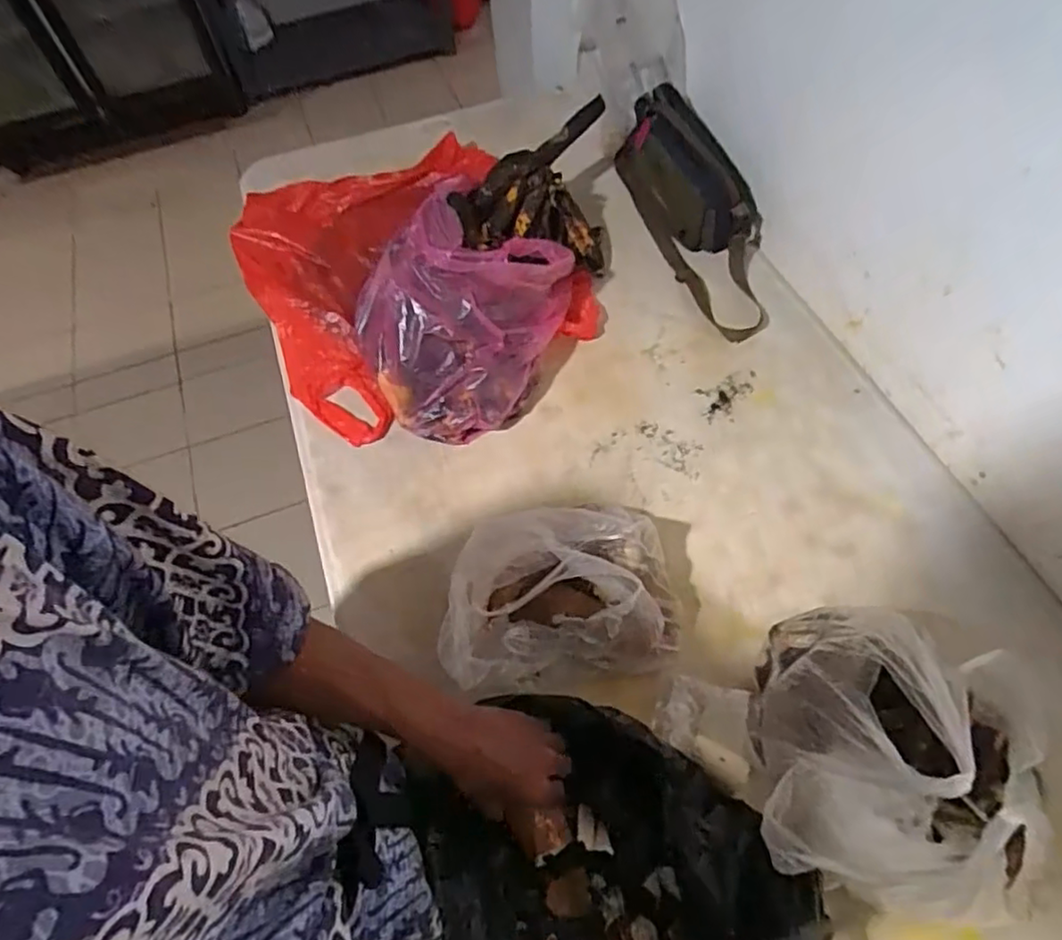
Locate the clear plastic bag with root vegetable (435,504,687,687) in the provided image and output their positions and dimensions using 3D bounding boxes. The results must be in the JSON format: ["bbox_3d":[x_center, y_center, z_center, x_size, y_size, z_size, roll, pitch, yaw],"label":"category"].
[{"bbox_3d":[0.029,0.130,0.678,0.237,0.121,0.154,-5,59,0],"label":"clear plastic bag with root vegetable"}]

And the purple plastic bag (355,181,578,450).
[{"bbox_3d":[-0.115,-0.215,0.856,0.268,0.219,0.283,17,61,13],"label":"purple plastic bag"}]

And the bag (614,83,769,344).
[{"bbox_3d":[0.282,-0.402,0.993,0.159,0.156,0.427,-17,71,-7],"label":"bag"}]

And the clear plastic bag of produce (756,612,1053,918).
[{"bbox_3d":[0.283,0.218,0.518,0.163,0.267,0.218,16,61,12],"label":"clear plastic bag of produce"}]

